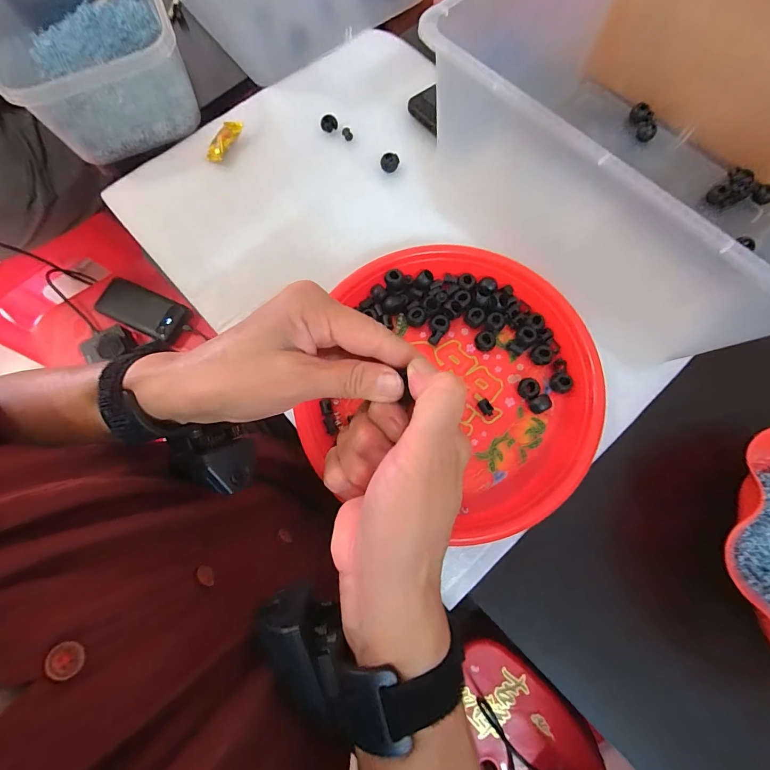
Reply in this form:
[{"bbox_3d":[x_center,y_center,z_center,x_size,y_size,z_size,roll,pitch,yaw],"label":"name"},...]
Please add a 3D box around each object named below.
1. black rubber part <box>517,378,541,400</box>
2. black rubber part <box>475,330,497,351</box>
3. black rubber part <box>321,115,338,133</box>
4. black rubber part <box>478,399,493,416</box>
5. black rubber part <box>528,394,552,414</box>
[{"bbox_3d":[0.119,0.003,0.310,0.014,0.014,0.017,-34,77,-7],"label":"black rubber part"},{"bbox_3d":[0.087,-0.037,0.323,0.017,0.012,0.016,0,75,2],"label":"black rubber part"},{"bbox_3d":[-0.060,-0.280,0.401,0.018,0.013,0.011,-10,72,-2],"label":"black rubber part"},{"bbox_3d":[0.083,0.020,0.309,0.008,0.010,0.014,-24,73,-6],"label":"black rubber part"},{"bbox_3d":[0.128,0.016,0.307,0.016,0.012,0.013,-27,76,-6],"label":"black rubber part"}]

